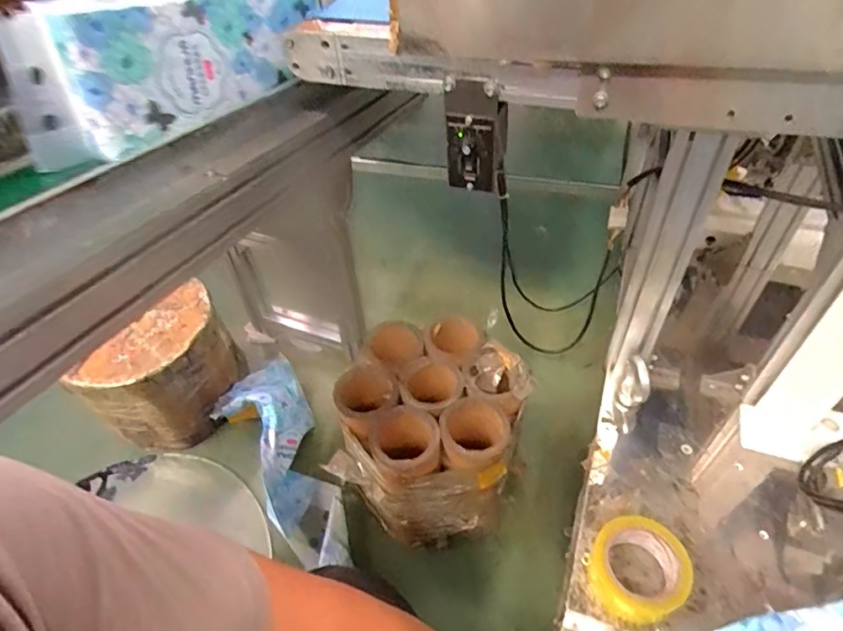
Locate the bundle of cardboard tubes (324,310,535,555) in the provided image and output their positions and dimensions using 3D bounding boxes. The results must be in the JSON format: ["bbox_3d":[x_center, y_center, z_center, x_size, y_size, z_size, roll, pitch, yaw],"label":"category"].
[{"bbox_3d":[0.021,0.199,0.840,0.262,0.274,0.265,20,51,22],"label":"bundle of cardboard tubes"}]

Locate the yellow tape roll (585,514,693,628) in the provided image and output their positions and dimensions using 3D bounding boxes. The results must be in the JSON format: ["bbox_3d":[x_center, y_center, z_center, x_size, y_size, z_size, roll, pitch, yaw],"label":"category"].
[{"bbox_3d":[0.261,0.304,0.623,0.114,0.055,0.106,-2,46,2],"label":"yellow tape roll"}]

